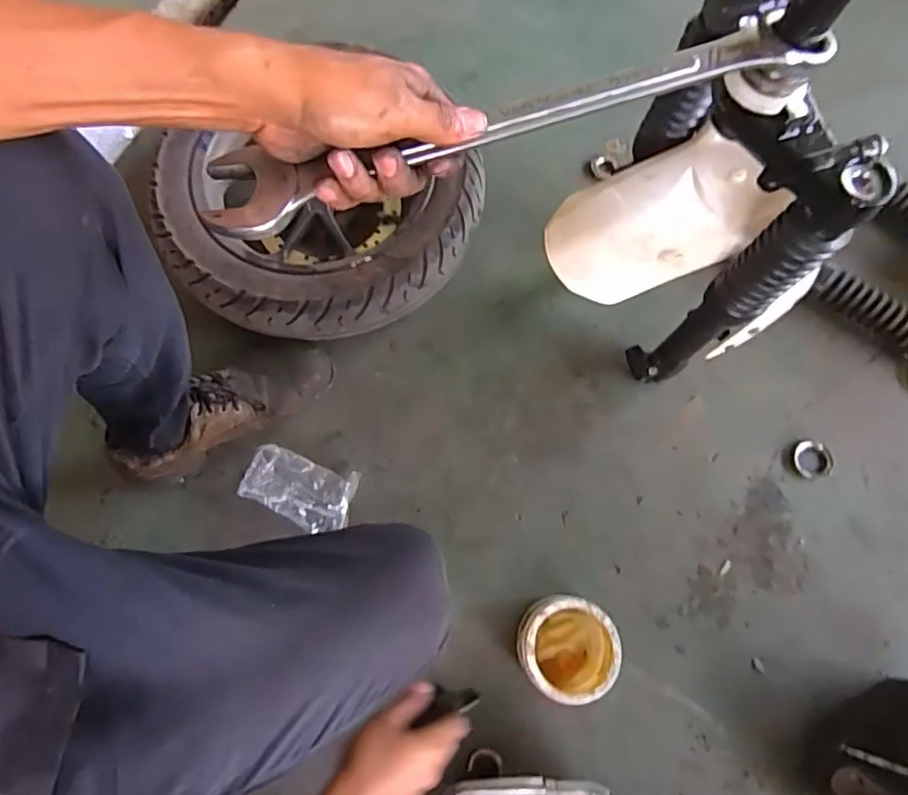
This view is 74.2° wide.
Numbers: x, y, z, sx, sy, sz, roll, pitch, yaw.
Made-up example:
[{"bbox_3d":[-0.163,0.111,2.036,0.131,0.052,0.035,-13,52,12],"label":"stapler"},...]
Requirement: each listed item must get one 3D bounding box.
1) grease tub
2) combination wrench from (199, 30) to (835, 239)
[{"bbox_3d":[0.127,0.279,0.673,0.103,0.081,0.099,0,71,1],"label":"grease tub"},{"bbox_3d":[0.040,-0.172,0.363,0.387,0.016,0.052,-18,72,-4],"label":"combination wrench"}]

